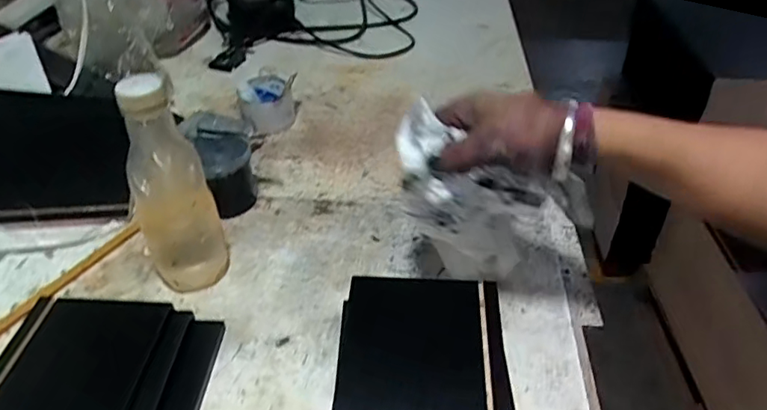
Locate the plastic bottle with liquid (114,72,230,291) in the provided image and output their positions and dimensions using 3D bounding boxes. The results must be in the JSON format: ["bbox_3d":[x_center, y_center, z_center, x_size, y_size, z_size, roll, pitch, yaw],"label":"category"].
[{"bbox_3d":[-0.210,-0.009,0.557,0.062,0.229,0.055,4,40,4],"label":"plastic bottle with liquid"}]

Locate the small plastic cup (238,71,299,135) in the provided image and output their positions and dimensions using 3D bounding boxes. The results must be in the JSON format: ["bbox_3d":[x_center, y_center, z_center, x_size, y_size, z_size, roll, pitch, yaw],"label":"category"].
[{"bbox_3d":[-0.187,-0.167,0.916,0.088,0.057,0.113,-9,41,-11],"label":"small plastic cup"}]

